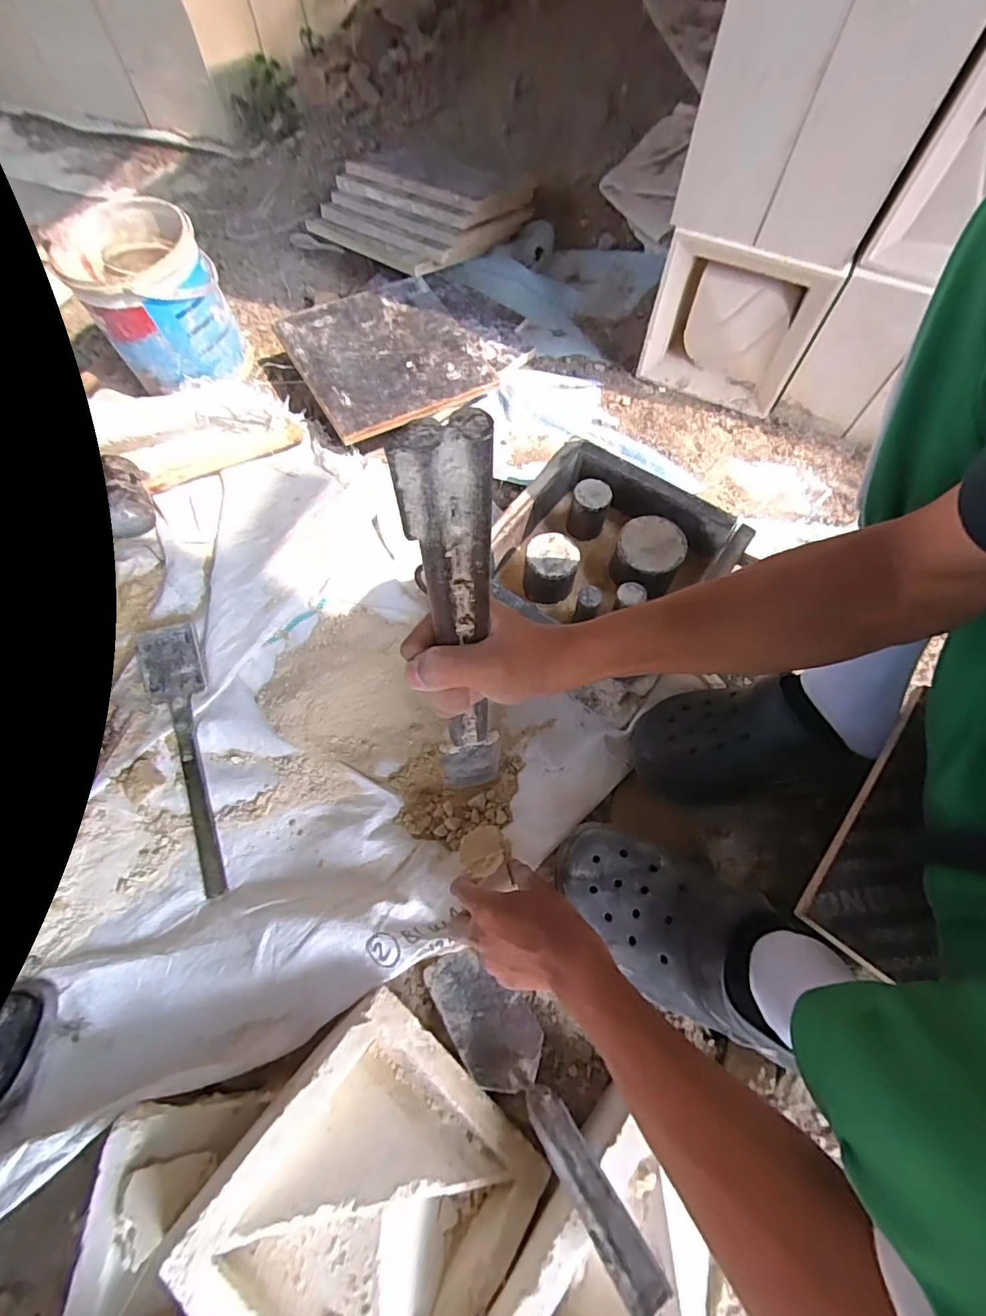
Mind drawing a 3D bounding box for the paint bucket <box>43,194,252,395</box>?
[{"bbox_3d":[-0.475,-0.497,0.746,0.160,0.185,0.163,0,68,-1],"label":"paint bucket"}]

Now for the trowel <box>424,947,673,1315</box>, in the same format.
[{"bbox_3d":[0.029,0.343,0.416,0.064,0.034,0.261,-40,35,-15],"label":"trowel"}]

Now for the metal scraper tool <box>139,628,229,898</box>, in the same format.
[{"bbox_3d":[-0.346,0.105,0.594,0.059,0.023,0.312,-20,65,-7],"label":"metal scraper tool"}]

